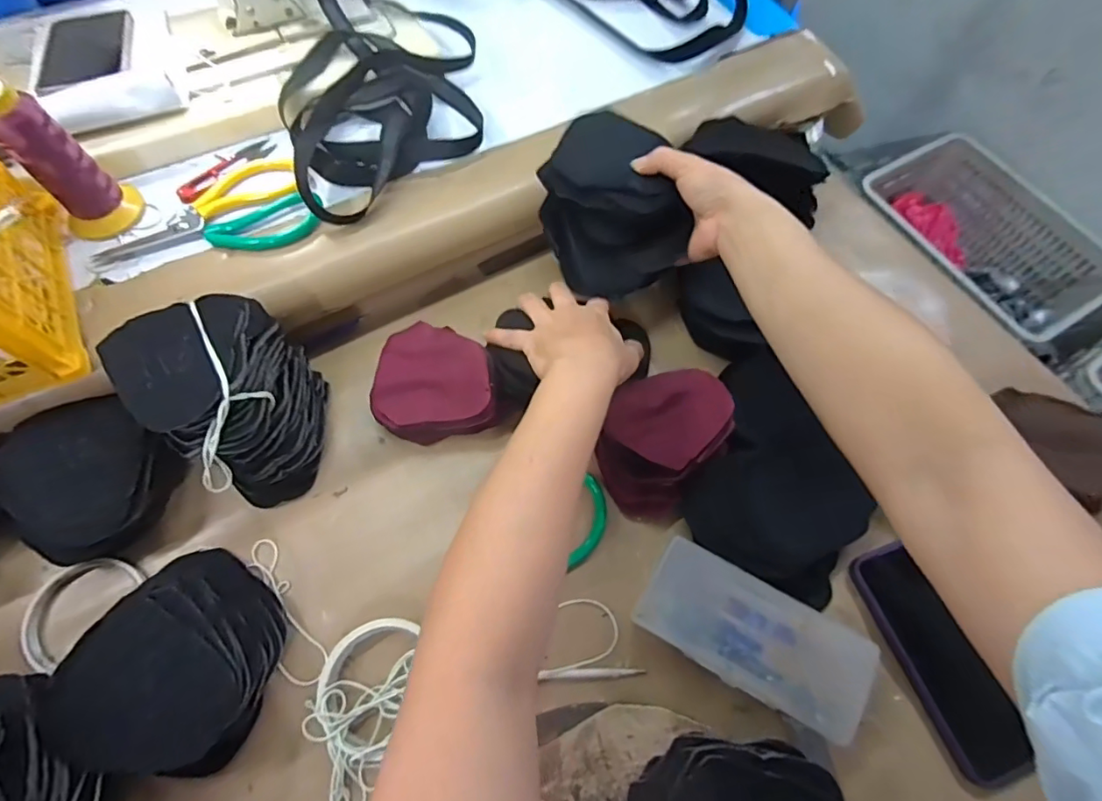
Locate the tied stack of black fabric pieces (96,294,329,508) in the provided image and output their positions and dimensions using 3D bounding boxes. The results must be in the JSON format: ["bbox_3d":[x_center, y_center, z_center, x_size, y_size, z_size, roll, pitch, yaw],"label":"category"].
[{"bbox_3d":[-0.246,-0.007,0.419,0.109,0.110,0.125,-38,72,-17],"label":"tied stack of black fabric pieces"}]

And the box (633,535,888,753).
[{"bbox_3d":[0.146,0.172,0.397,0.161,0.037,0.074,29,68,10],"label":"box"}]

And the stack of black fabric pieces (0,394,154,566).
[{"bbox_3d":[-0.359,0.059,0.414,0.112,0.054,0.117,-37,72,-17],"label":"stack of black fabric pieces"}]

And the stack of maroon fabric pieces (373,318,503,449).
[{"bbox_3d":[-0.100,-0.014,0.475,0.112,0.058,0.091,-12,76,6],"label":"stack of maroon fabric pieces"}]

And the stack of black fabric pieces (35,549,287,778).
[{"bbox_3d":[-0.254,0.186,0.376,0.114,0.082,0.137,22,67,8],"label":"stack of black fabric pieces"}]

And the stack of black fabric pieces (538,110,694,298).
[{"bbox_3d":[0.056,-0.175,0.481,0.119,0.081,0.132,-10,66,-6],"label":"stack of black fabric pieces"}]

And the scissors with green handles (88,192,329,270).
[{"bbox_3d":[-0.303,-0.156,0.480,0.188,0.009,0.066,-14,67,-8],"label":"scissors with green handles"}]

